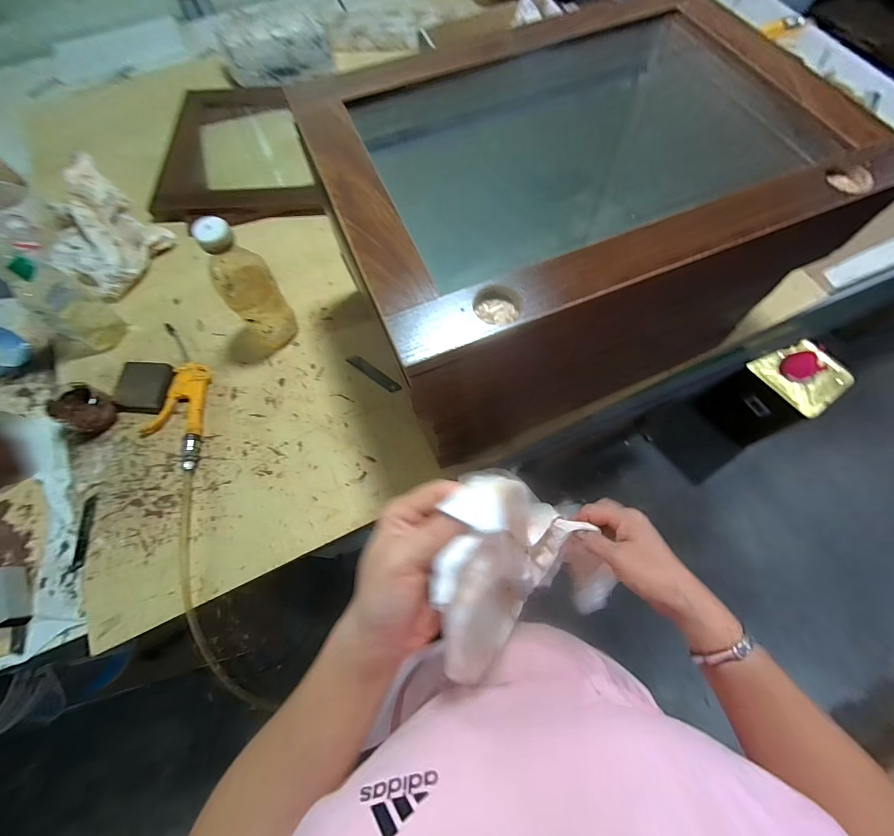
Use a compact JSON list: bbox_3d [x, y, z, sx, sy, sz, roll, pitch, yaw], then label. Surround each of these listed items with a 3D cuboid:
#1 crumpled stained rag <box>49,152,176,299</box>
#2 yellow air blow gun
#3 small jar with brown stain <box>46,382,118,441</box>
[{"bbox_3d":[-0.611,-0.321,0.672,0.257,0.075,0.184,40,73,15],"label":"crumpled stained rag"},{"bbox_3d":[-0.398,-0.039,0.588,0.082,0.021,0.243,-5,68,-2],"label":"yellow air blow gun"},{"bbox_3d":[-0.515,-0.007,0.560,0.077,0.045,0.076,21,69,8],"label":"small jar with brown stain"}]

